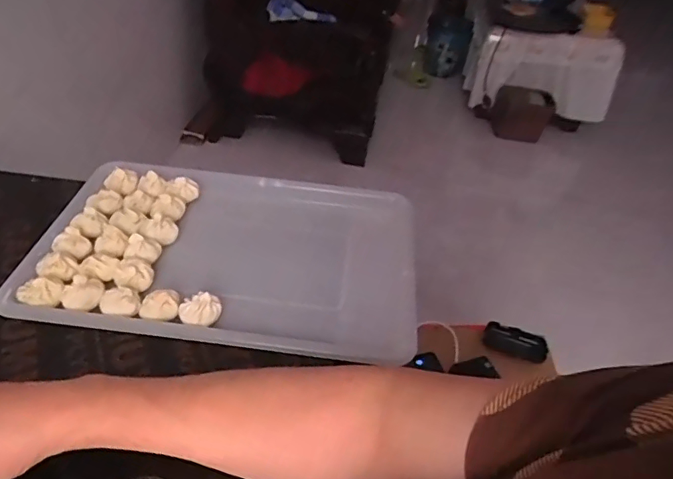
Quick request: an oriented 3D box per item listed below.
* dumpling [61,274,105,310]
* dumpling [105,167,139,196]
[{"bbox_3d":[-0.227,0.047,0.451,0.034,0.017,0.027,-20,48,-27],"label":"dumpling"},{"bbox_3d":[-0.245,-0.067,0.576,0.036,0.021,0.025,2,42,-5],"label":"dumpling"}]

